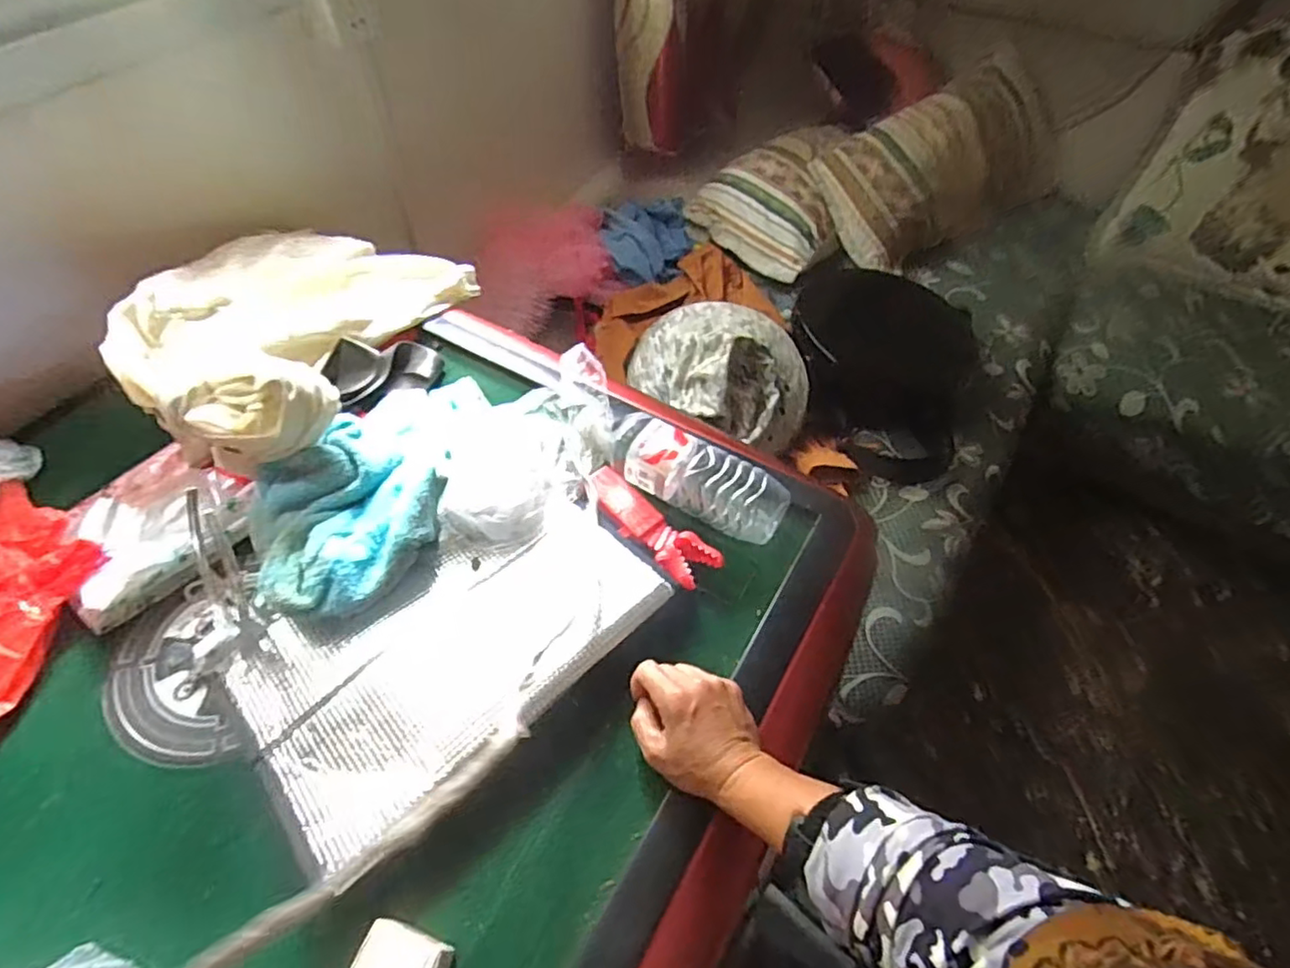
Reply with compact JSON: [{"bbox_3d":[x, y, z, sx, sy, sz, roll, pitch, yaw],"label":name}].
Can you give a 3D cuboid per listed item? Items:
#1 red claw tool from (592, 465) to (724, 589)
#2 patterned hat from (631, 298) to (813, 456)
[{"bbox_3d":[0.001,0.036,0.612,0.046,0.023,0.159,-37,62,-24],"label":"red claw tool"},{"bbox_3d":[0.129,-0.198,1.079,0.231,0.152,0.298,-32,61,-22],"label":"patterned hat"}]

